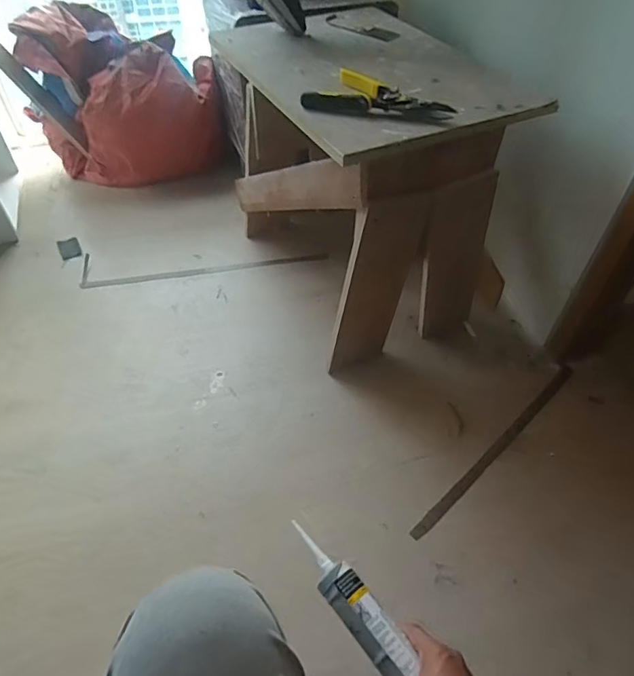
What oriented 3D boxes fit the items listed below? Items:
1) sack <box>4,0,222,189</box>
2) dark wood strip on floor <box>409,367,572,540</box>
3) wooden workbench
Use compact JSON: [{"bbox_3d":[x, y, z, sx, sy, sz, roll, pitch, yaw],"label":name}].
[{"bbox_3d":[-0.621,-0.764,1.540,0.601,0.443,0.296,-5,49,-5],"label":"sack"},{"bbox_3d":[0.371,0.212,0.963,0.537,0.013,0.024,-35,57,-27],"label":"dark wood strip on floor"},{"bbox_3d":[0.081,-0.358,1.089,0.401,0.512,0.631,-19,51,-16],"label":"wooden workbench"}]

